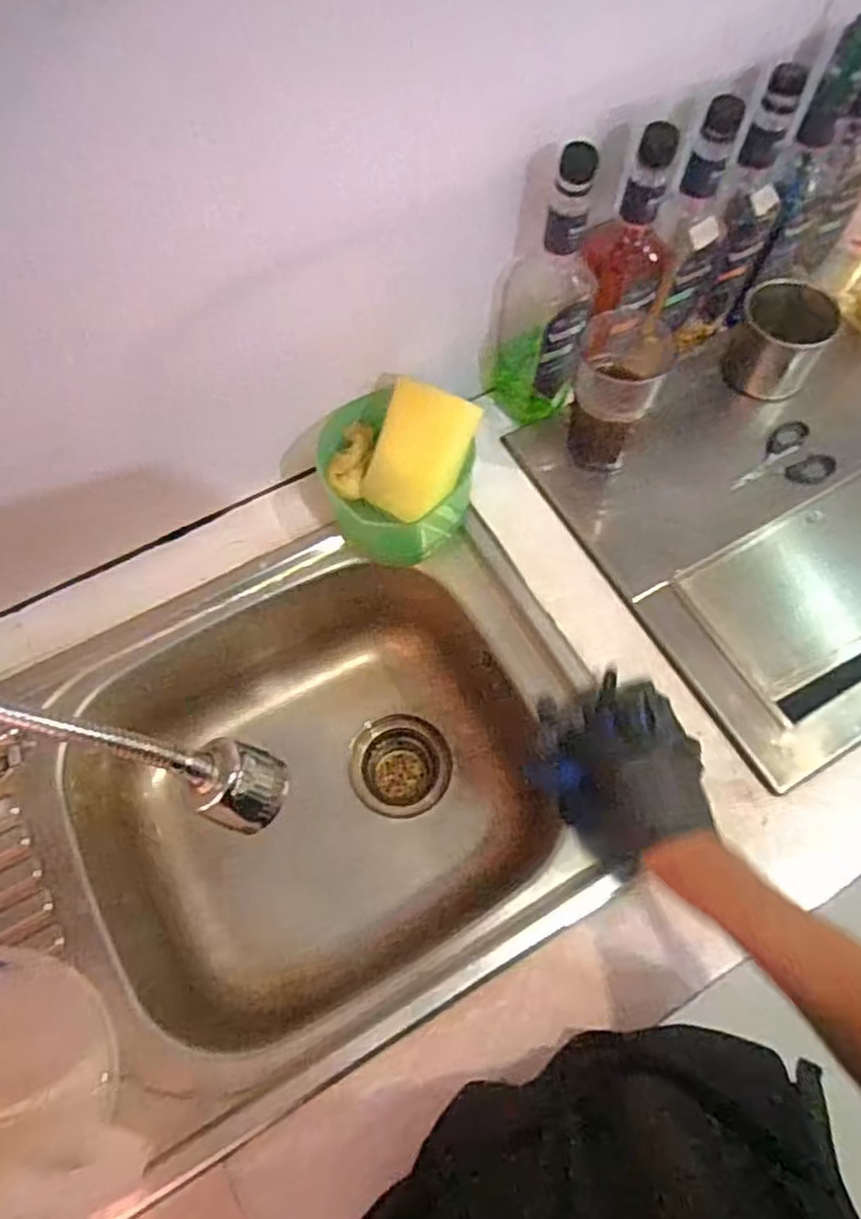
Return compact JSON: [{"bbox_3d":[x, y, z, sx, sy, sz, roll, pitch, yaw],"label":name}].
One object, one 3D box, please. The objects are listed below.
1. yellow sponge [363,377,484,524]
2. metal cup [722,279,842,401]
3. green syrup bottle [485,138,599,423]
[{"bbox_3d":[-0.013,-0.149,0.680,0.089,0.118,0.028,28,23,20],"label":"yellow sponge"},{"bbox_3d":[0.367,-0.285,0.759,0.088,0.086,0.088,0,65,0],"label":"metal cup"},{"bbox_3d":[0.105,-0.279,0.675,0.090,0.269,0.067,5,65,2],"label":"green syrup bottle"}]

